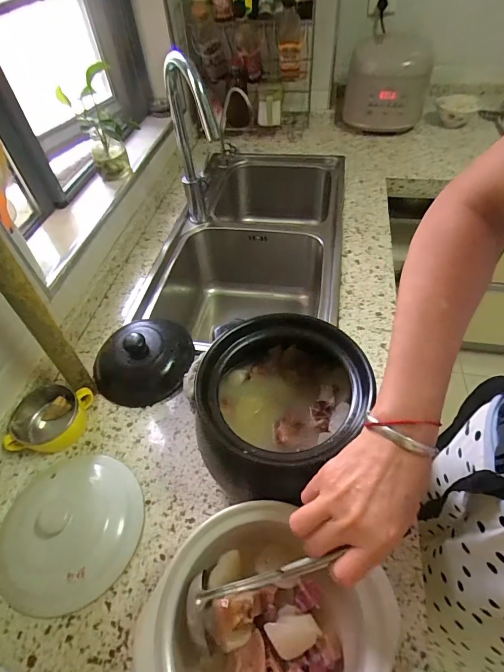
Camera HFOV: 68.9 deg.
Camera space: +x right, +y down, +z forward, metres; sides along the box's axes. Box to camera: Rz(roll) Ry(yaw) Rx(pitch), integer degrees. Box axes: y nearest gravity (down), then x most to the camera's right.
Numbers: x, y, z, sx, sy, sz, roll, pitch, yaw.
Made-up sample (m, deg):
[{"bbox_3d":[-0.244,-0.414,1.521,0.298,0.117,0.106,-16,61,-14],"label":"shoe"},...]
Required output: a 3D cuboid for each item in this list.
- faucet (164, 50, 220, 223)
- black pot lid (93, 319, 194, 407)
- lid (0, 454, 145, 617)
[{"bbox_3d":[-0.113,-0.366,0.759,0.055,0.350,0.221,-20,52,-12],"label":"faucet"},{"bbox_3d":[-0.193,0.033,0.635,0.164,0.069,0.155,-1,51,4],"label":"black pot lid"},{"bbox_3d":[-0.242,0.237,0.467,0.180,0.053,0.180,-2,51,3],"label":"lid"}]

